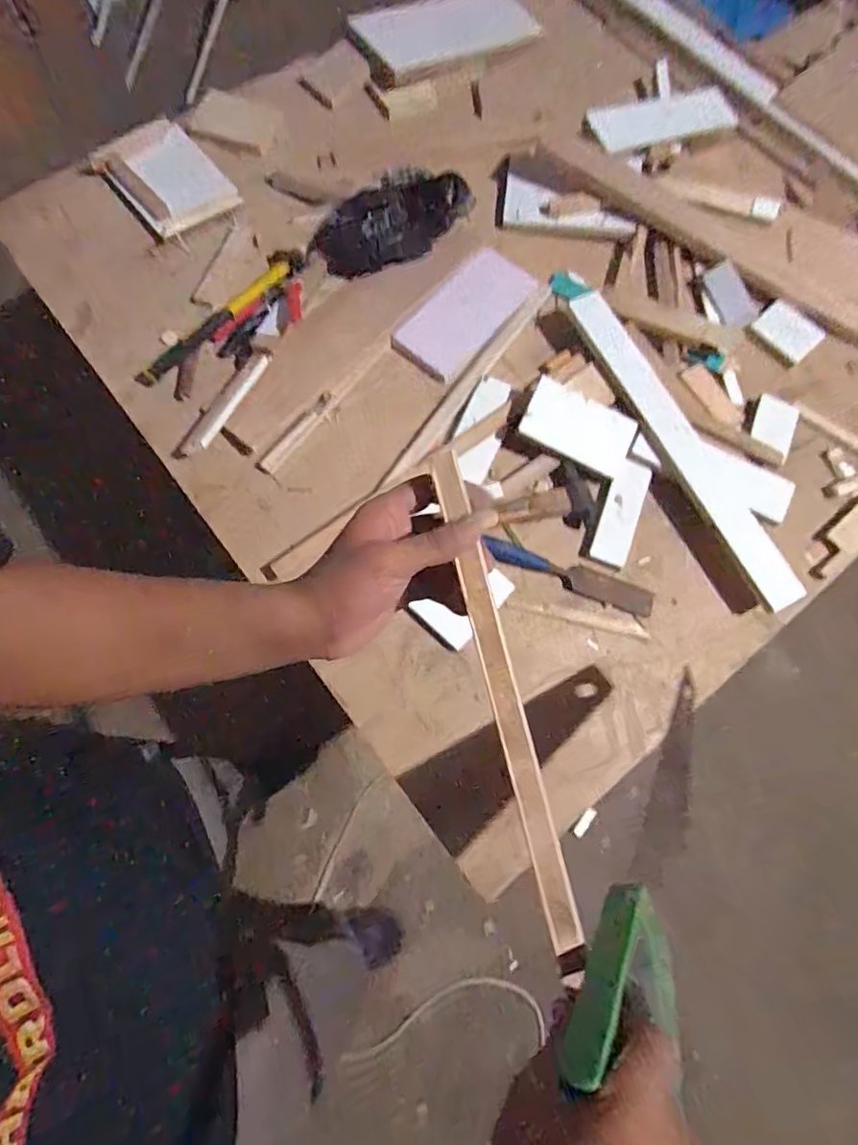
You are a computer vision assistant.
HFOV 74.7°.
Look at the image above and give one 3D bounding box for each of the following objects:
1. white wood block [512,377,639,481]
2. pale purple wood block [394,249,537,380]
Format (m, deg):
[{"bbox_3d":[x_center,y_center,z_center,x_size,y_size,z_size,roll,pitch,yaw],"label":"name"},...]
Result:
[{"bbox_3d":[0.198,-0.192,0.755,0.147,0.030,0.084,24,73,4],"label":"white wood block"},{"bbox_3d":[0.054,-0.384,0.821,0.107,0.018,0.226,41,75,9],"label":"pale purple wood block"}]

